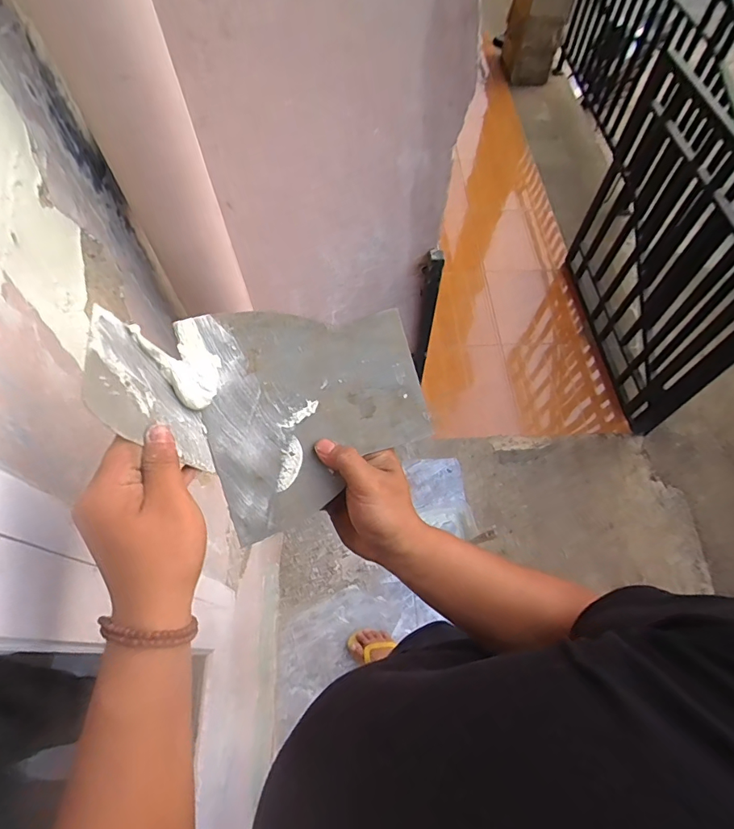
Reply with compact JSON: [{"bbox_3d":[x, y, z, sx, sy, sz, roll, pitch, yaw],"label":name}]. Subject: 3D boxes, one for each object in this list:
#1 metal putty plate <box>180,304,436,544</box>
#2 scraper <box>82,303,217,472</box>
[{"bbox_3d":[-0.045,-0.010,0.386,0.183,0.011,0.182,-17,89,-8],"label":"metal putty plate"},{"bbox_3d":[-0.153,-0.012,0.329,0.006,0.122,0.078,-16,63,12],"label":"scraper"}]

